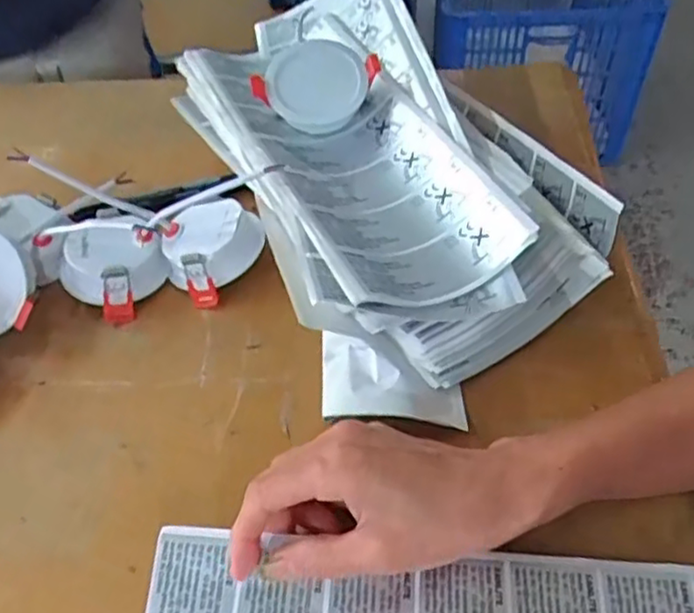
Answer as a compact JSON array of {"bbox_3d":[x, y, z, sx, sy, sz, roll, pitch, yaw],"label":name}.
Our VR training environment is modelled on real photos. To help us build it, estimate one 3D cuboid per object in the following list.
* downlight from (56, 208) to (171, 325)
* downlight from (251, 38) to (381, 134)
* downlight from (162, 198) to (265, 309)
[{"bbox_3d":[-0.156,-0.028,0.454,0.059,0.033,0.062,22,55,21],"label":"downlight"},{"bbox_3d":[-0.022,-0.161,0.484,0.069,0.021,0.070,33,79,0],"label":"downlight"},{"bbox_3d":[-0.091,-0.042,0.458,0.064,0.036,0.060,-2,50,2],"label":"downlight"}]

